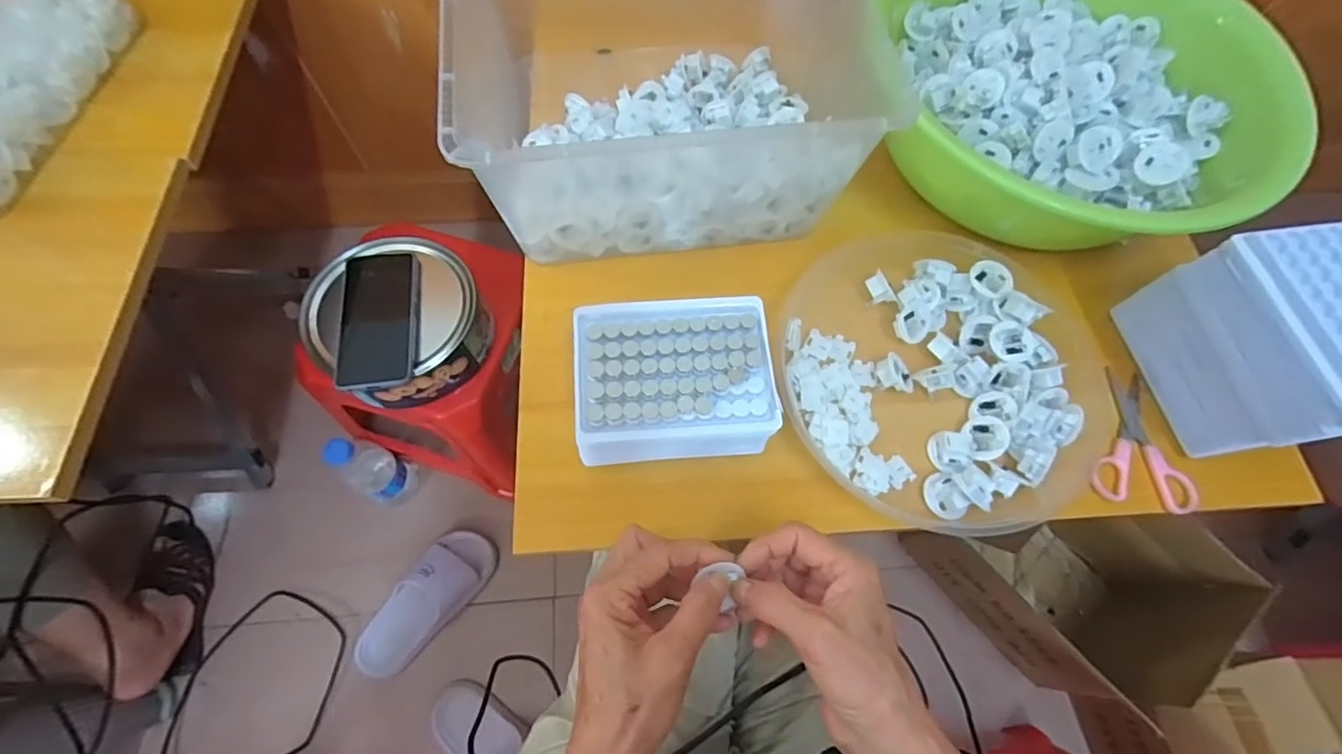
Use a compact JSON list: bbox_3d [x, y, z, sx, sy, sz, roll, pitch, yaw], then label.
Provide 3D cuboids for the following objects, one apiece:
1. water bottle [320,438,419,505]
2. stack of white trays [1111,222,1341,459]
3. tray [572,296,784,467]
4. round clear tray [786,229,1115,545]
[{"bbox_3d":[-0.421,0.128,0.788,0.078,0.210,0.063,21,68,6],"label":"water bottle"},{"bbox_3d":[0.408,-0.019,0.389,0.086,0.123,0.134,-10,69,-7],"label":"stack of white trays"},{"bbox_3d":[0.001,0.006,0.396,0.130,0.063,0.109,-4,68,-4],"label":"tray"},{"bbox_3d":[0.205,-0.009,0.427,0.236,0.039,0.240,1,68,-2],"label":"round clear tray"}]

